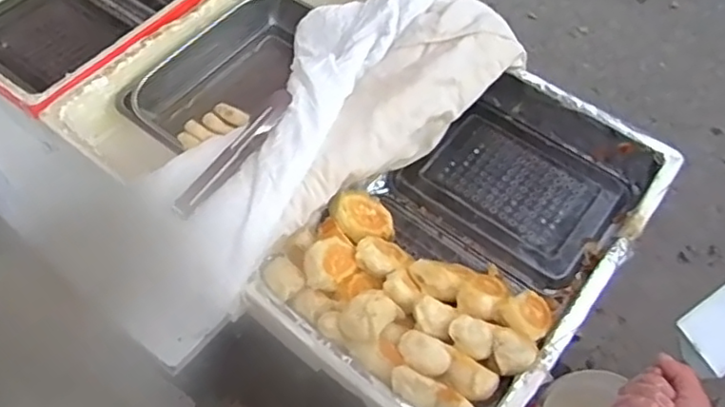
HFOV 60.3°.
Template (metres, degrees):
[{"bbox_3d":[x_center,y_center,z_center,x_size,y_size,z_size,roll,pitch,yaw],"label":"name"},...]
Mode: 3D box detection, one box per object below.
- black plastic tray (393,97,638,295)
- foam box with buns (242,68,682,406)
[{"bbox_3d":[0.249,-0.026,1.019,0.304,0.027,0.257,38,64,21],"label":"black plastic tray"},{"bbox_3d":[0.170,0.043,0.922,0.368,0.118,0.584,36,63,20],"label":"foam box with buns"}]

